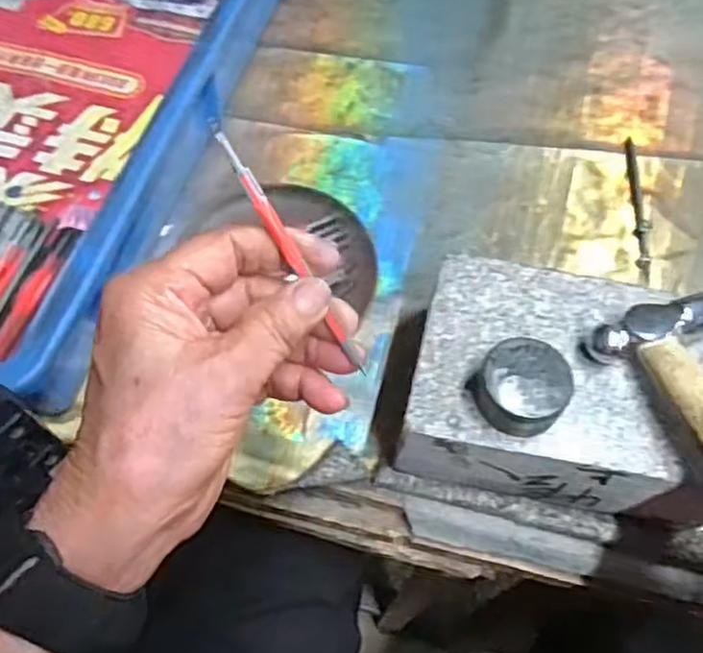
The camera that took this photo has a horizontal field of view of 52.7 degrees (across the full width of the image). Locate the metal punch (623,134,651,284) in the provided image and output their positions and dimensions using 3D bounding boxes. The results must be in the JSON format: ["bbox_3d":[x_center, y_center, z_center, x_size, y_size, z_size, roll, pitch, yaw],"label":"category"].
[{"bbox_3d":[0.174,-0.073,0.430,0.009,0.004,0.106,6,63,2],"label":"metal punch"}]

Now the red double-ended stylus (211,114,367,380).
[{"bbox_3d":[-0.023,-0.028,0.263,0.006,0.004,0.108,-34,102,-17],"label":"red double-ended stylus"}]

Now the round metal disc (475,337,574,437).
[{"bbox_3d":[0.073,0.026,0.304,0.037,0.022,0.035,1,63,-2],"label":"round metal disc"}]

